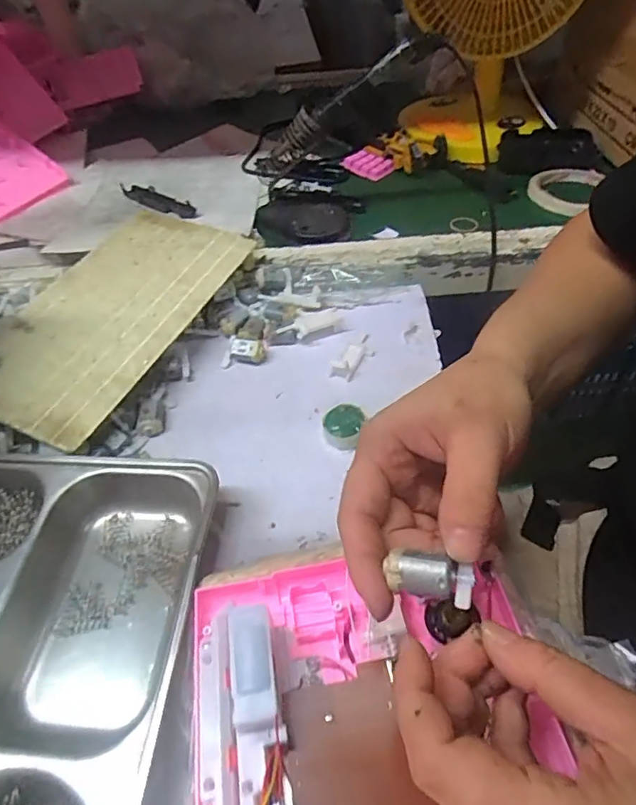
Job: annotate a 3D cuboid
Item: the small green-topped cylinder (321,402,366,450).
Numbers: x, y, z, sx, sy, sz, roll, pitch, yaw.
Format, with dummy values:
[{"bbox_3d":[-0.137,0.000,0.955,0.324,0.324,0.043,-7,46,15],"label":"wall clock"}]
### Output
[{"bbox_3d":[0.018,0.018,0.401,0.032,0.019,0.031,-2,48,2],"label":"small green-topped cylinder"}]

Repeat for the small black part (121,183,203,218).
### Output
[{"bbox_3d":[-0.188,-0.243,0.636,0.129,0.013,0.029,28,55,25],"label":"small black part"}]

